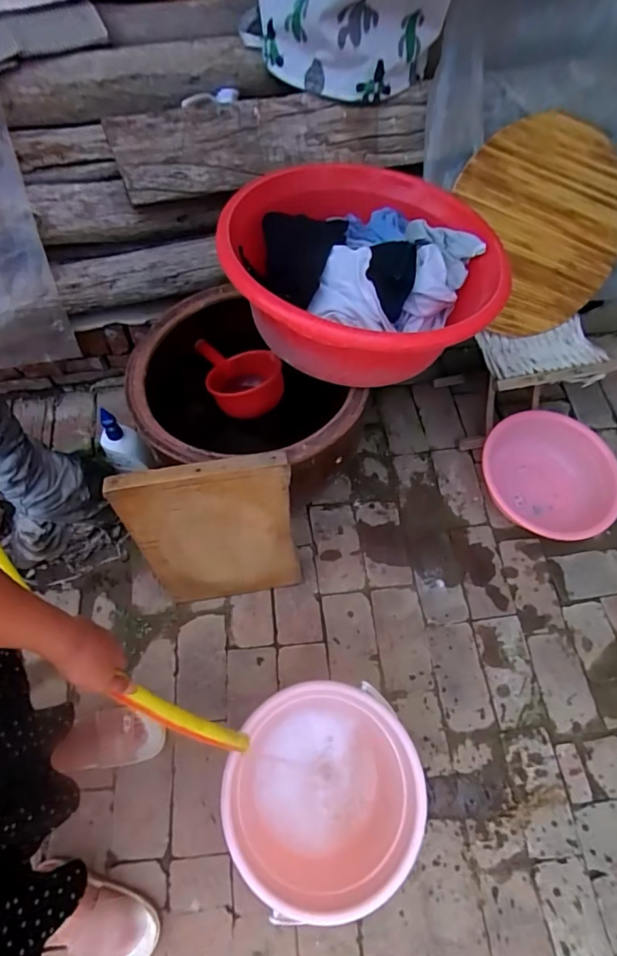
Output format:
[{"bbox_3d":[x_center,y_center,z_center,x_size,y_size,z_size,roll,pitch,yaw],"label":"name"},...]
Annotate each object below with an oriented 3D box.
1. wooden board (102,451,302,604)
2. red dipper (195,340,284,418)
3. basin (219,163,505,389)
[{"bbox_3d":[-0.188,0.136,1.013,0.313,0.498,0.030,-9,54,-4],"label":"wooden board"},{"bbox_3d":[-0.159,-0.239,1.114,0.192,0.130,0.220,-9,31,-1],"label":"red dipper"},{"bbox_3d":[0.109,-0.417,0.947,0.513,0.197,0.546,1,64,-2],"label":"basin"}]

